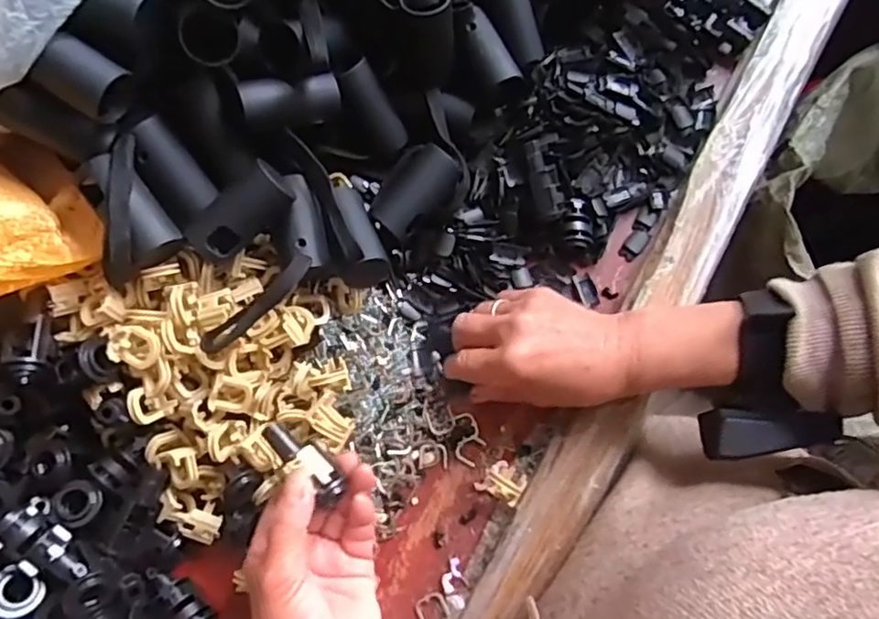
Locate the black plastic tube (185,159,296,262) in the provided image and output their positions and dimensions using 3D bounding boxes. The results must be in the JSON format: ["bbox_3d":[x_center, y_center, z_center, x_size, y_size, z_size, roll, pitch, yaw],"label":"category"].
[{"bbox_3d":[-0.116,-0.056,0.357,0.063,0.029,0.026,-42,79,-8],"label":"black plastic tube"}]

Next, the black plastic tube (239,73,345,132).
[{"bbox_3d":[-0.093,-0.126,0.378,0.059,0.027,0.025,-18,75,-28],"label":"black plastic tube"}]

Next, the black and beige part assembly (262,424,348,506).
[{"bbox_3d":[-0.071,0.079,0.327,0.052,0.022,0.020,34,80,20],"label":"black and beige part assembly"}]

